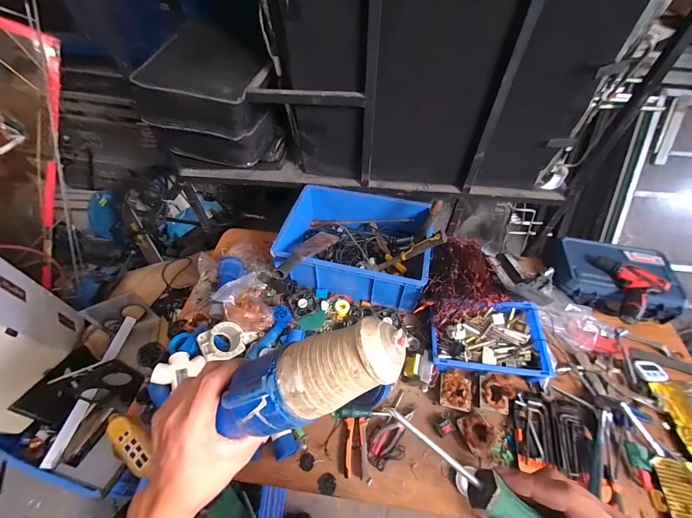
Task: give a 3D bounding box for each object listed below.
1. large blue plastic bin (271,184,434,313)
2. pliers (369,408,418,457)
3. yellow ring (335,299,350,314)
[{"bbox_3d":[0.043,-0.060,1.080,0.476,0.201,0.413,11,51,8],"label":"large blue plastic bin"},{"bbox_3d":[0.127,0.451,0.780,0.152,0.023,0.047,-27,56,-21],"label":"pliers"},{"bbox_3d":[-0.011,0.155,0.980,0.049,0.011,0.046,0,51,-1],"label":"yellow ring"}]

